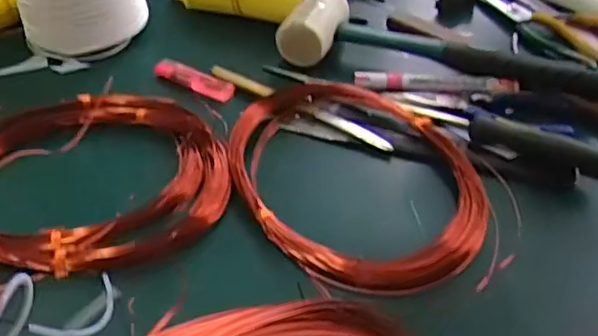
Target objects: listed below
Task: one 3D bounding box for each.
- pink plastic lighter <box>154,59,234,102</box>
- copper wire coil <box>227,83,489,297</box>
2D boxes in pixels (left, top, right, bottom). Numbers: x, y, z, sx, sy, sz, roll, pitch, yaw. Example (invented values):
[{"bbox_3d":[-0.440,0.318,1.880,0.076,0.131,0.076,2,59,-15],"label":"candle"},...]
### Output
[{"bbox_3d":[-0.095,-0.078,0.567,0.078,0.019,0.017,19,48,18],"label":"pink plastic lighter"},{"bbox_3d":[0.037,-0.005,0.474,0.165,0.018,0.212,-19,48,-17],"label":"copper wire coil"}]

